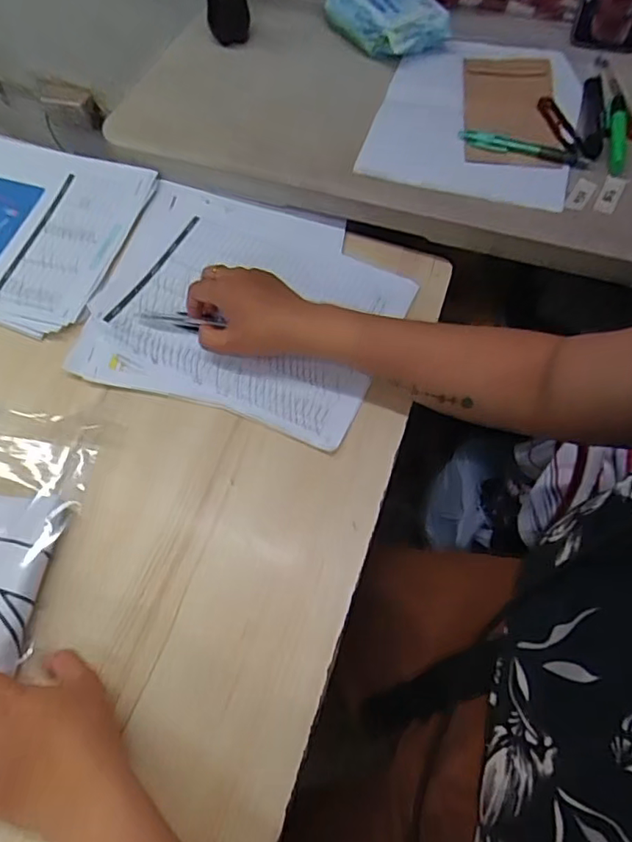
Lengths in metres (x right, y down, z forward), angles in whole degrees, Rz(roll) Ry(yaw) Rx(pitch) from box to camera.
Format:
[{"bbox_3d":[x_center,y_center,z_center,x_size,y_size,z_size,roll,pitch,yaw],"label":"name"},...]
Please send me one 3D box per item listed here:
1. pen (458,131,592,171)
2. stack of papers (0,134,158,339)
[{"bbox_3d":[0.223,-0.293,0.604,0.138,0.015,0.017,15,62,9],"label":"pen"},{"bbox_3d":[-0.344,-0.220,0.600,0.284,0.021,0.235,16,63,5],"label":"stack of papers"}]

